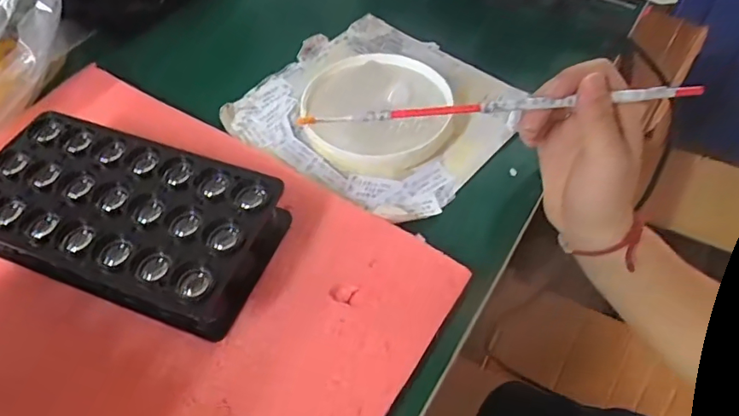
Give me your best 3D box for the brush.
[{"bbox_3d":[0.078,-0.065,0.322,0.247,0.011,0.005,-4,53,5],"label":"brush"}]

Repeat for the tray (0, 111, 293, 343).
[{"bbox_3d":[-0.161,0.007,0.329,0.190,0.040,0.104,16,55,14],"label":"tray"}]

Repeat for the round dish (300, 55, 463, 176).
[{"bbox_3d":[0.006,-0.080,0.412,0.120,0.021,0.119,-1,53,1],"label":"round dish"}]

